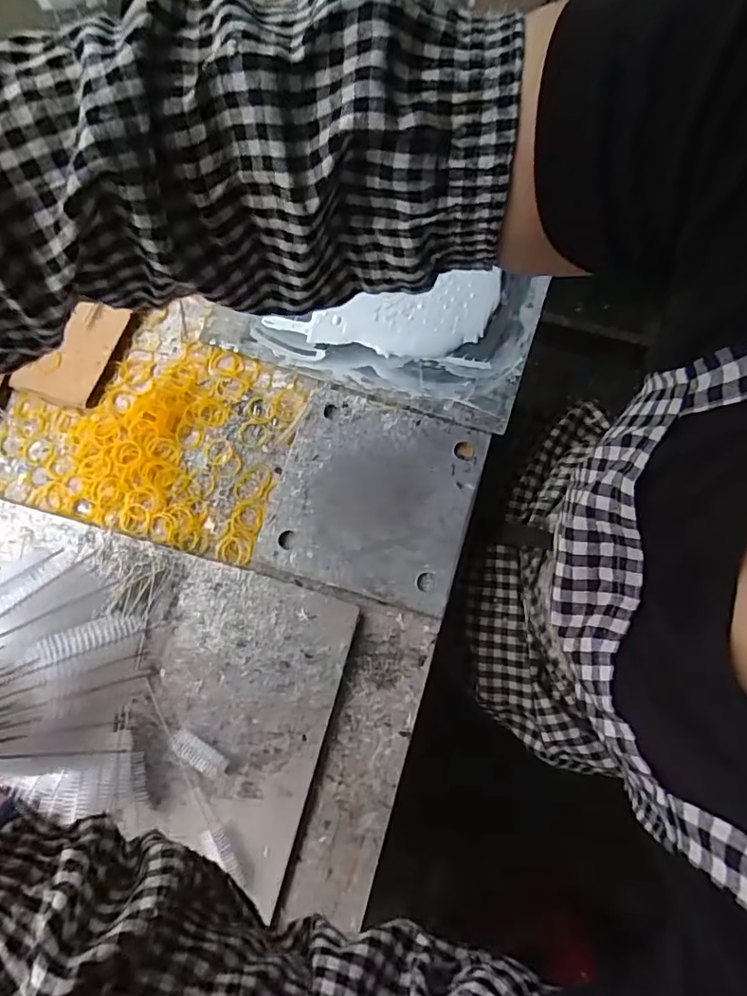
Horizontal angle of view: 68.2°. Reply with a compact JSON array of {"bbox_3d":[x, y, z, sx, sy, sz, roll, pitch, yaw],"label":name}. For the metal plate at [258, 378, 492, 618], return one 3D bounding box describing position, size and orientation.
[{"bbox_3d":[0.002,-0.004,0.561,0.192,0.012,0.199,17,75,3],"label":"metal plate"}]

